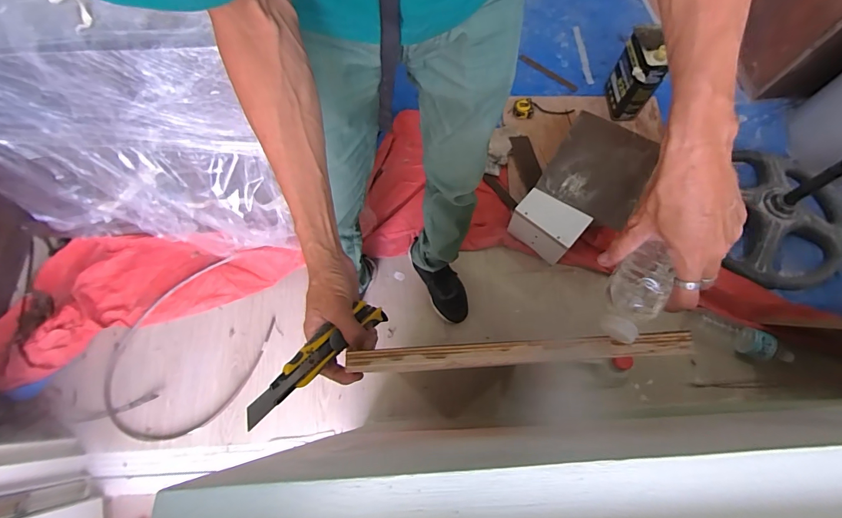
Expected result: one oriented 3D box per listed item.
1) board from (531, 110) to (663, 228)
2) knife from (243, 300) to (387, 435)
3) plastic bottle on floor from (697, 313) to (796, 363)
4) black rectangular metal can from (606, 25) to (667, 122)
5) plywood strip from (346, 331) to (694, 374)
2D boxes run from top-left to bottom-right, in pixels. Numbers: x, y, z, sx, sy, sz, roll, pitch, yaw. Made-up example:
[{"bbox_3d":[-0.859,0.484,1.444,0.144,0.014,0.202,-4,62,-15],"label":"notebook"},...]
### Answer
[{"bbox_3d":[0.501,-0.258,1.081,0.250,0.020,0.308,30,75,13],"label":"board"},{"bbox_3d":[-0.099,0.095,0.398,0.027,0.024,0.191,36,38,13],"label":"knife"},{"bbox_3d":[0.898,0.226,1.056,0.227,0.061,0.074,26,72,10],"label":"plastic bottle on floor"},{"bbox_3d":[0.707,-0.604,1.274,0.089,0.270,0.169,-7,69,-2],"label":"black rectangular metal can"},{"bbox_3d":[0.096,0.091,0.374,0.325,0.018,0.023,-3,69,-1],"label":"plywood strip"}]

